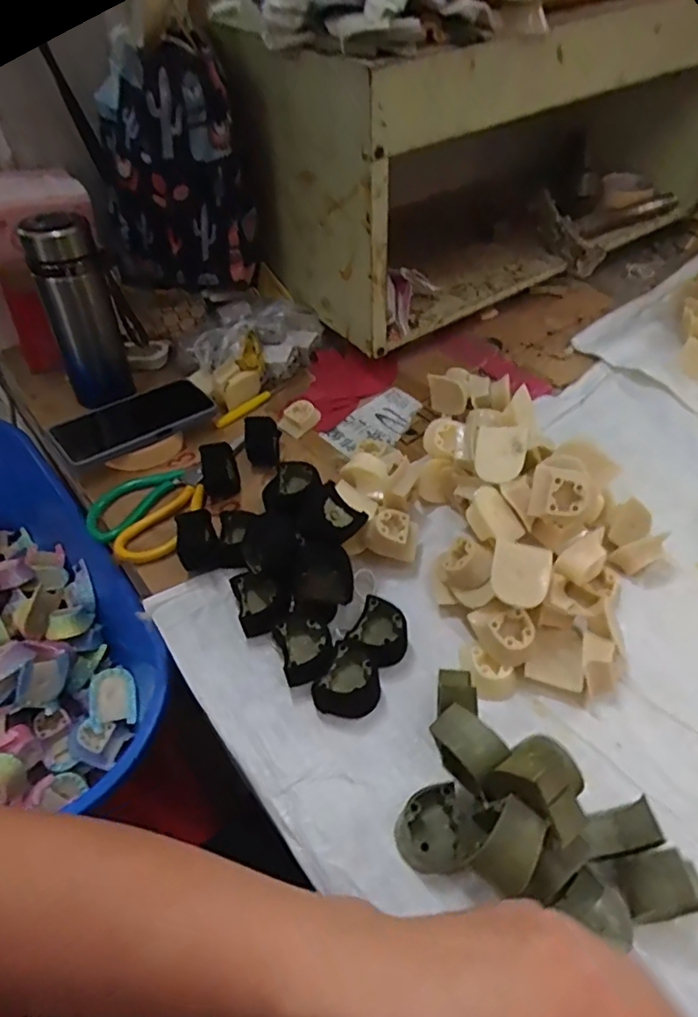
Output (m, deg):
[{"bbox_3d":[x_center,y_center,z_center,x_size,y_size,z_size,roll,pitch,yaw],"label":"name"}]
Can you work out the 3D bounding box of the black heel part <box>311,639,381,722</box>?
[{"bbox_3d":[0.002,0.131,0.432,0.040,0.029,0.051,19,51,23],"label":"black heel part"}]

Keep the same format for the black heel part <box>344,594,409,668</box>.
[{"bbox_3d":[0.026,0.100,0.460,0.038,0.032,0.047,19,50,18],"label":"black heel part"}]

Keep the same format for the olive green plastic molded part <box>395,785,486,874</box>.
[{"bbox_3d":[0.055,0.201,0.360,0.048,0.023,0.043,-28,50,-20],"label":"olive green plastic molded part"}]

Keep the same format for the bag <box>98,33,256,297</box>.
[{"bbox_3d":[-0.184,-0.347,0.622,0.160,0.225,0.098,-18,49,-15],"label":"bag"}]

